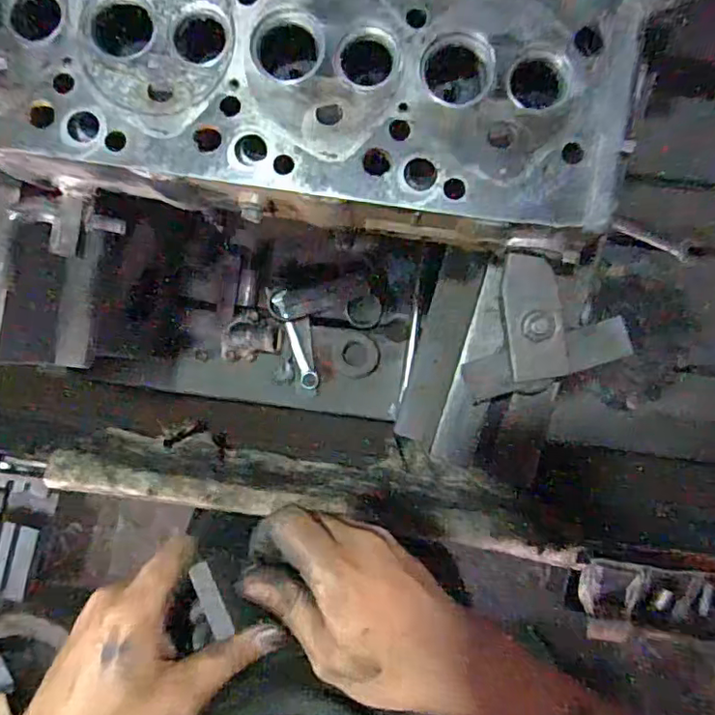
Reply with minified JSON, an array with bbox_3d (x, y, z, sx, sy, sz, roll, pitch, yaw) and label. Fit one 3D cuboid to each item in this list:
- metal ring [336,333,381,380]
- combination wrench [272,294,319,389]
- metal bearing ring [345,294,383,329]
[{"bbox_3d":[0.001,-0.001,0.775,0.060,0.007,0.060,0,90,1],"label":"metal ring"},{"bbox_3d":[-0.085,-0.021,0.779,0.022,0.012,0.133,-20,89,1],"label":"combination wrench"},{"bbox_3d":[0.009,-0.063,0.767,0.047,0.009,0.047,0,90,1],"label":"metal bearing ring"}]

